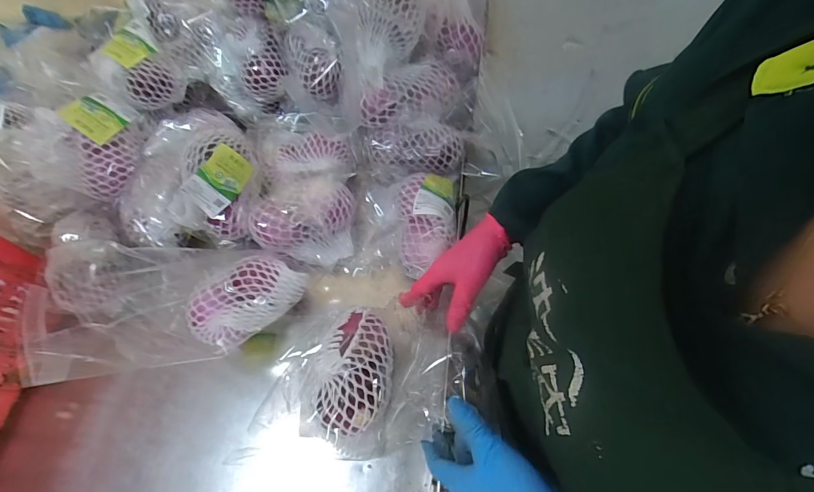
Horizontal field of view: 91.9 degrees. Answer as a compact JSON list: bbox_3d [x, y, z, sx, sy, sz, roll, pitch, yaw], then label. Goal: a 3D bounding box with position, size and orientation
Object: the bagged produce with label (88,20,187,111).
[{"bbox_3d":[-0.430,-0.285,0.632,0.105,0.098,0.116,-36,67,-13],"label":"bagged produce with label"}]

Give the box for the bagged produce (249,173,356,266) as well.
[{"bbox_3d":[-0.151,-0.042,0.584,0.139,0.065,0.119,1,64,4],"label":"bagged produce"}]

